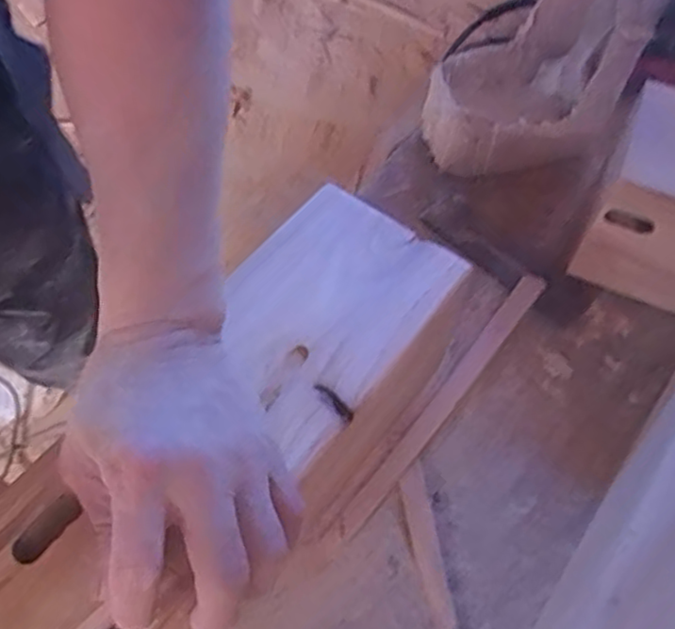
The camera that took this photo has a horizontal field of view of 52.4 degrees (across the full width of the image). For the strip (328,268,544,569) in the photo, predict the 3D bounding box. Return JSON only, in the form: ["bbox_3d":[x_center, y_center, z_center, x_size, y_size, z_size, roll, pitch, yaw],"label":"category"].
[{"bbox_3d":[0.078,0.063,0.505,0.017,0.008,0.274,35,63,17],"label":"strip"}]

